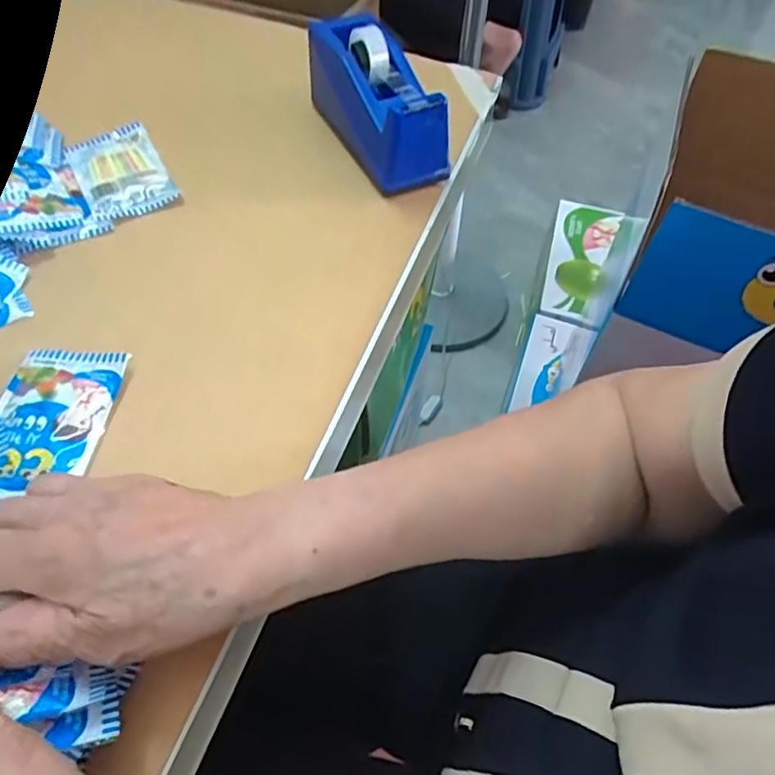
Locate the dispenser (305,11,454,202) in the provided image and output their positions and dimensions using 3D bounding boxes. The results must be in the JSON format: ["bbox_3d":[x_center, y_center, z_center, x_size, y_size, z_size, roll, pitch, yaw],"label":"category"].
[{"bbox_3d":[-0.010,-0.227,0.475,0.053,0.081,0.151,-24,60,-18],"label":"dispenser"}]

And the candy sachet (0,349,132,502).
[{"bbox_3d":[-0.194,0.019,0.337,0.064,0.004,0.101,7,55,2],"label":"candy sachet"}]

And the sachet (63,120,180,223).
[{"bbox_3d":[-0.208,-0.169,0.466,0.064,0.009,0.100,-25,60,-18],"label":"sachet"}]

